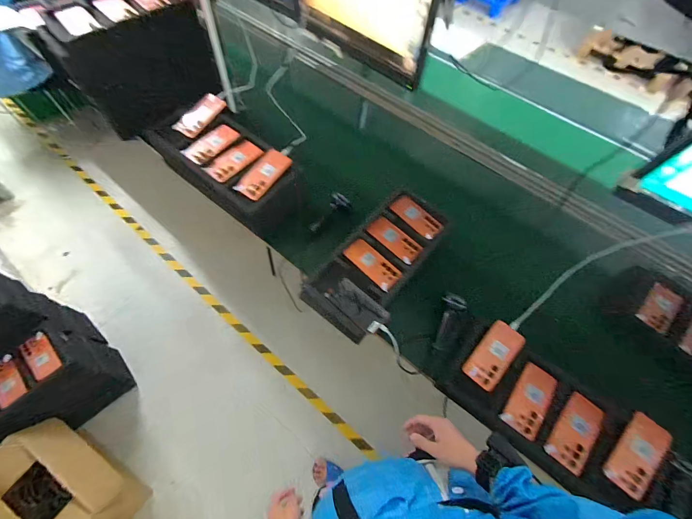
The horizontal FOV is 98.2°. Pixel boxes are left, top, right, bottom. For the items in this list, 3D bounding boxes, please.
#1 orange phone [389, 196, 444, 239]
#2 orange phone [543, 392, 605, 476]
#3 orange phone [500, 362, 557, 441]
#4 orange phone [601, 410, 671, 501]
[{"bbox_3d":[0.232,-0.142,0.987,0.082,0.011,0.177,-34,64,-14],"label":"orange phone"},{"bbox_3d":[0.515,0.384,0.670,0.073,0.010,0.159,35,74,24],"label":"orange phone"},{"bbox_3d":[0.433,0.329,0.702,0.075,0.008,0.156,31,74,24],"label":"orange phone"},{"bbox_3d":[0.623,0.416,0.638,0.165,0.009,0.069,-45,58,-13],"label":"orange phone"}]

